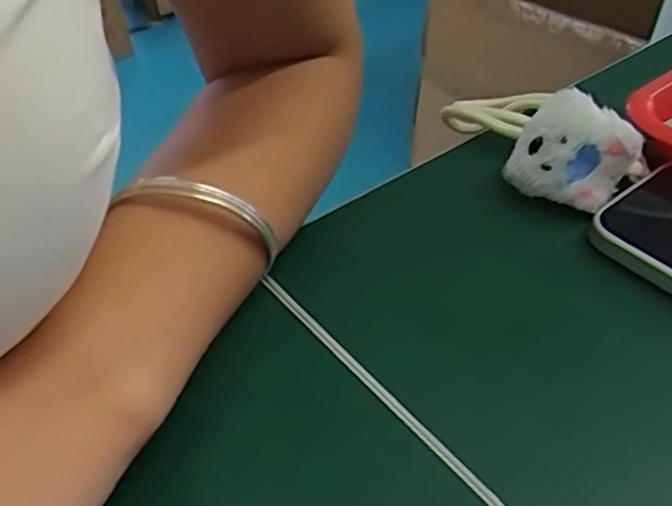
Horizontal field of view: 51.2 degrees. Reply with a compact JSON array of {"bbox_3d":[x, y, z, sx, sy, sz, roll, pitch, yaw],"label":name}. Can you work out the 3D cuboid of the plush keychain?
[{"bbox_3d":[0.095,-0.061,0.344,0.046,0.049,0.107,-21,35,-20],"label":"plush keychain"}]

